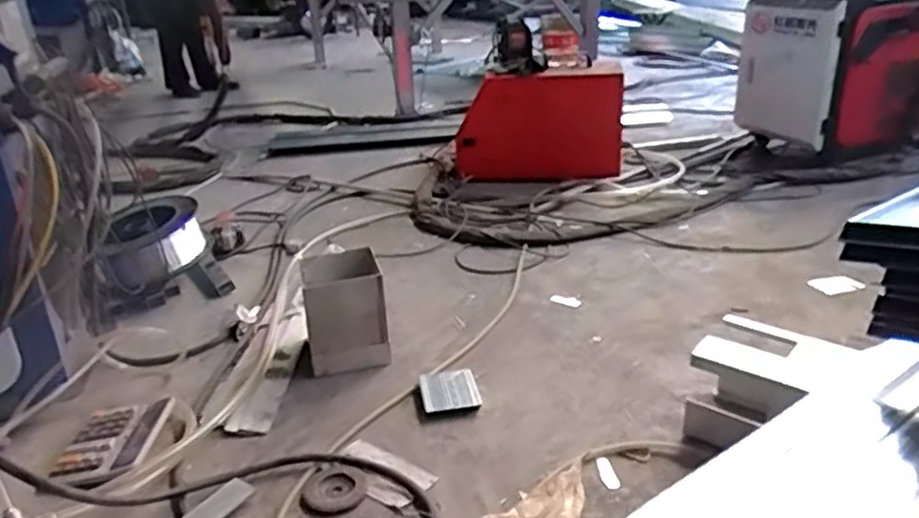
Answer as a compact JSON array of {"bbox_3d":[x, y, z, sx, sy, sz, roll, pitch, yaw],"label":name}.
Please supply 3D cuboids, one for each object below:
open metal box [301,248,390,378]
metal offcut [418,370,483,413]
[{"bbox_3d":[-0.226,0.101,1.365,0.157,0.179,0.153,-8,24,-9],"label":"open metal box"},{"bbox_3d":[-0.017,0.241,1.247,0.102,0.019,0.109,-7,24,-9],"label":"metal offcut"}]

